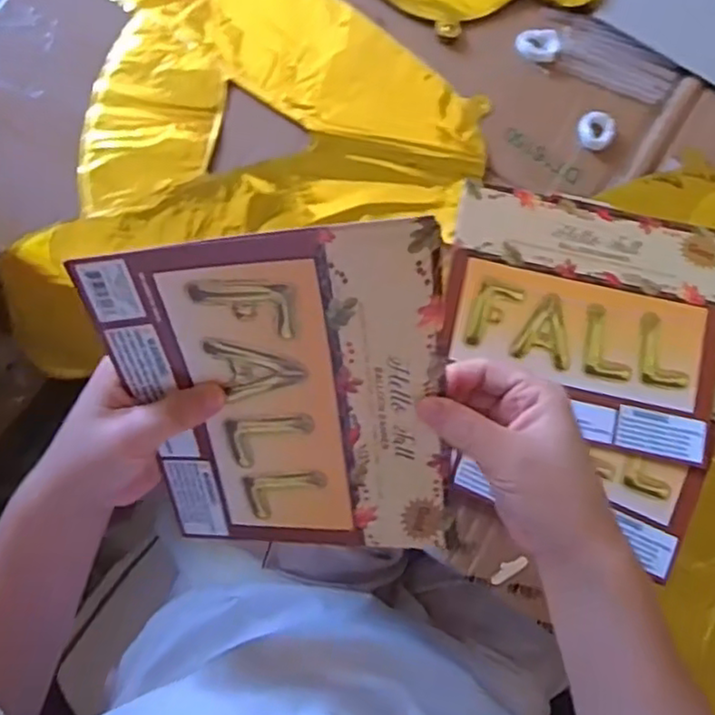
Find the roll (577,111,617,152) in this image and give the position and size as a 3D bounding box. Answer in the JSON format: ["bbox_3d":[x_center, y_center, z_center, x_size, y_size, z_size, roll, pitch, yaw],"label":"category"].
[{"bbox_3d":[0.177,-0.167,0.490,0.027,0.008,0.028,0,80,-2],"label":"roll"}]

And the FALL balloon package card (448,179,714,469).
[{"bbox_3d":[0.158,-0.027,0.461,0.192,0.006,0.162,12,83,0],"label":"FALL balloon package card"}]

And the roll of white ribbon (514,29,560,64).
[{"bbox_3d":[0.136,-0.237,0.503,0.031,0.007,0.025,15,80,1],"label":"roll of white ribbon"}]

